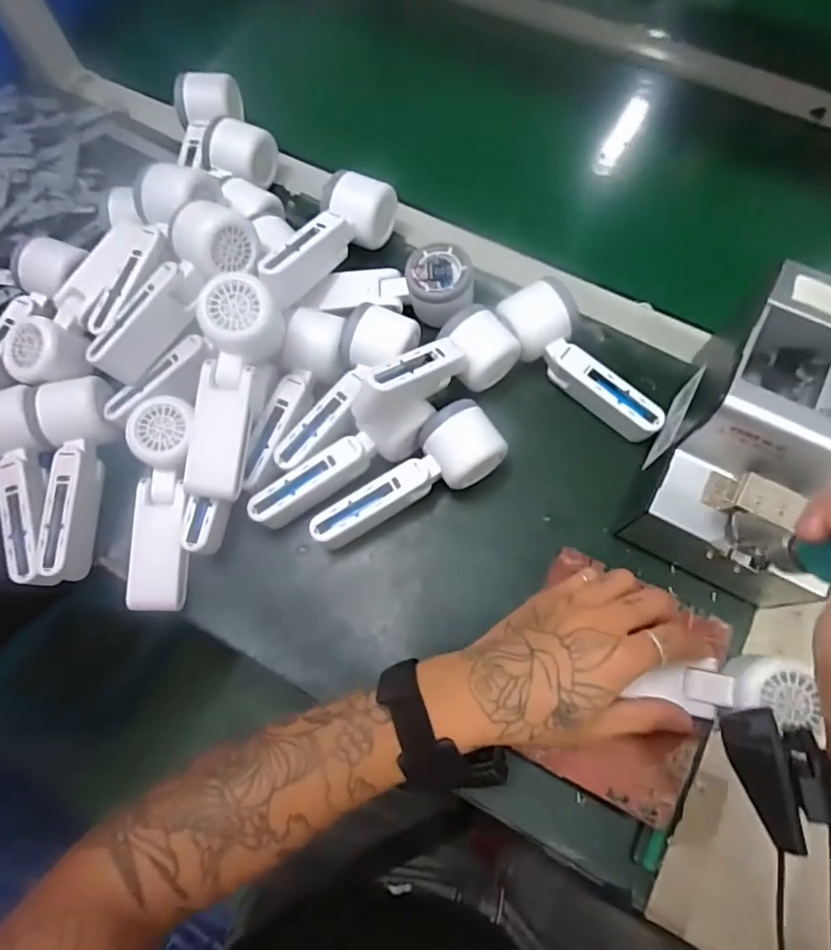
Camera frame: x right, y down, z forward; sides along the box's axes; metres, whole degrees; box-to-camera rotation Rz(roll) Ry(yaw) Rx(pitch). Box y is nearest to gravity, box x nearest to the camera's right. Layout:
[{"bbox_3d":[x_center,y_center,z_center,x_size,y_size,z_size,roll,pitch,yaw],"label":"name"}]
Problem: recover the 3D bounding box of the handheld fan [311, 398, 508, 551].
[{"bbox_3d":[-0.006,0.008,0.449,0.160,0.051,0.058,-36,73,-10],"label":"handheld fan"}]

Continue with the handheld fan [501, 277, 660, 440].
[{"bbox_3d":[0.135,-0.091,0.467,0.051,0.050,0.157,-34,73,-9],"label":"handheld fan"}]

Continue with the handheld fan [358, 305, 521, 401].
[{"bbox_3d":[0.016,-0.089,0.438,0.152,0.047,0.057,-27,68,-42],"label":"handheld fan"}]

